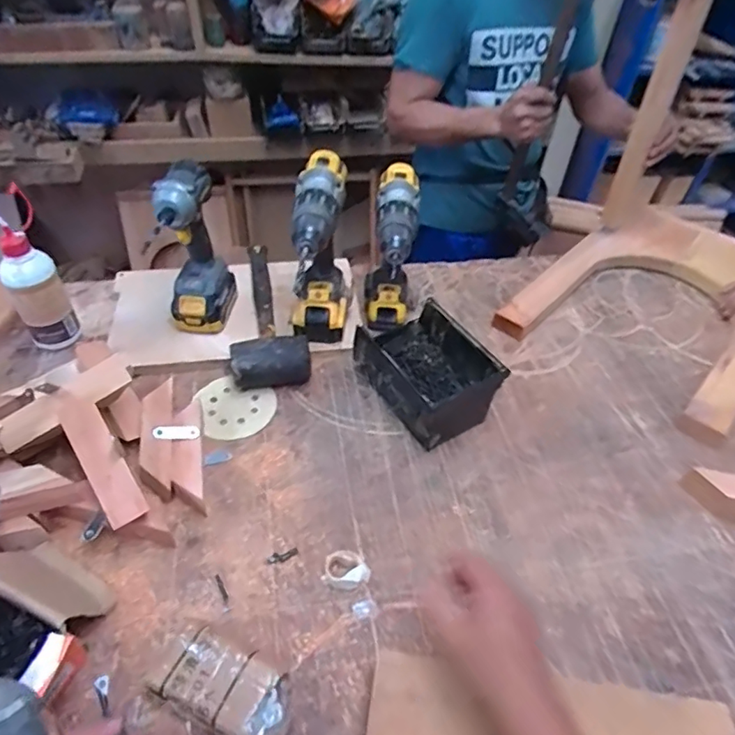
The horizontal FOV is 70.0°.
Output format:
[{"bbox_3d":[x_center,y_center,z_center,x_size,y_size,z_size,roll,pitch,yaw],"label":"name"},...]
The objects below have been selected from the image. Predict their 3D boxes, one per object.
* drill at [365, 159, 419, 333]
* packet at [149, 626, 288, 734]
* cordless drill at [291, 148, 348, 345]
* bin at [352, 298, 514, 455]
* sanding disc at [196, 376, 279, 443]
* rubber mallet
[{"bbox_3d":[0.034,-0.153,0.821,0.072,0.240,0.205,4,46,1],"label":"drill"},{"bbox_3d":[-0.135,0.305,0.502,0.127,0.048,0.075,20,48,16],"label":"packet"},{"bbox_3d":[-0.070,-0.147,0.764,0.085,0.247,0.188,-2,46,-5],"label":"cordless drill"},{"bbox_3d":[0.083,0.006,0.770,0.135,0.104,0.191,-23,51,-23],"label":"bin"},{"bbox_3d":[-0.191,0.055,0.771,0.106,0.009,0.115,1,46,-2],"label":"sanding disc"},{"bbox_3d":[-0.188,-0.098,0.877,0.113,0.070,0.326,-12,48,-14],"label":"rubber mallet"}]

